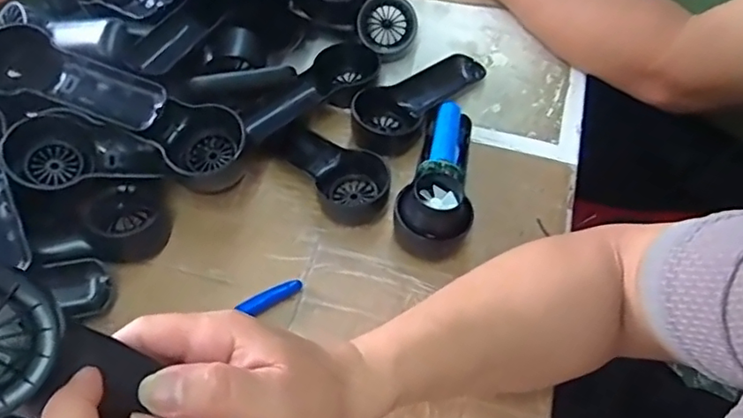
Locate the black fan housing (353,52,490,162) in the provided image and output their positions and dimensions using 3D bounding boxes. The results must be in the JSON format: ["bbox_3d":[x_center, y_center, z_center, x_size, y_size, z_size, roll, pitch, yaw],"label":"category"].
[{"bbox_3d":[0.042,-0.105,0.528,0.060,0.029,0.148,39,66,19],"label":"black fan housing"}]

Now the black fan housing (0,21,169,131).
[{"bbox_3d":[-0.226,-0.093,0.431,0.140,0.028,0.054,19,61,9],"label":"black fan housing"}]

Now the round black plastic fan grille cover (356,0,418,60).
[{"bbox_3d":[0.016,-0.173,0.539,0.057,0.013,0.054,41,96,-9],"label":"round black plastic fan grille cover"}]

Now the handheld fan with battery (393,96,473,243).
[{"bbox_3d":[0.062,-0.031,0.470,0.057,0.039,0.142,17,61,8],"label":"handheld fan with battery"}]

